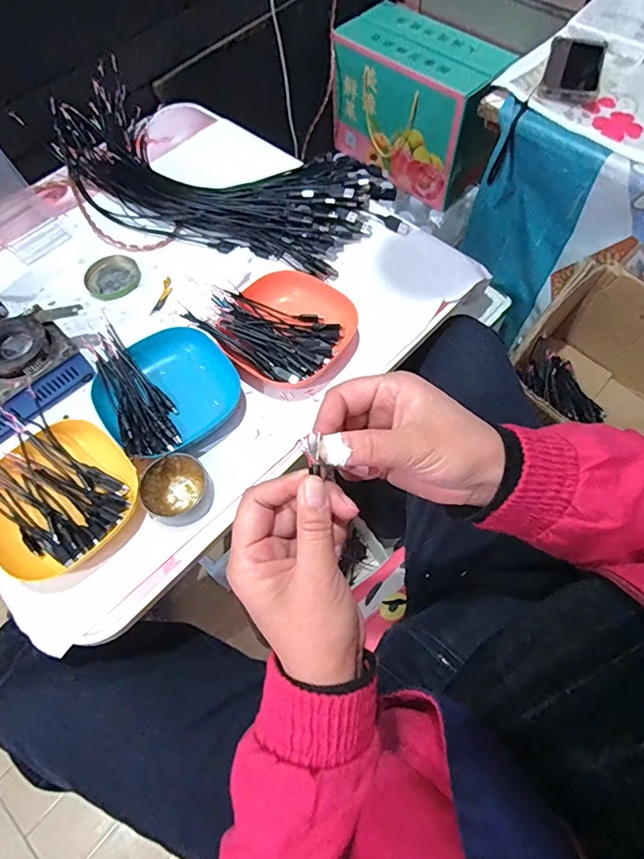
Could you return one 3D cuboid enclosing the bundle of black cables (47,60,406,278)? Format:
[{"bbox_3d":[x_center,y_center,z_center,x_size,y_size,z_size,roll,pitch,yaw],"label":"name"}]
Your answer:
[{"bbox_3d":[-0.138,-0.345,0.648,0.502,0.053,0.222,18,67,10],"label":"bundle of black cables"}]

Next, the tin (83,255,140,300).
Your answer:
[{"bbox_3d":[-0.263,-0.190,0.605,0.067,0.017,0.063,-1,65,2],"label":"tin"}]

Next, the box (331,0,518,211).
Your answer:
[{"bbox_3d":[0.193,-0.666,0.998,0.326,0.232,0.156,38,71,18],"label":"box"}]

